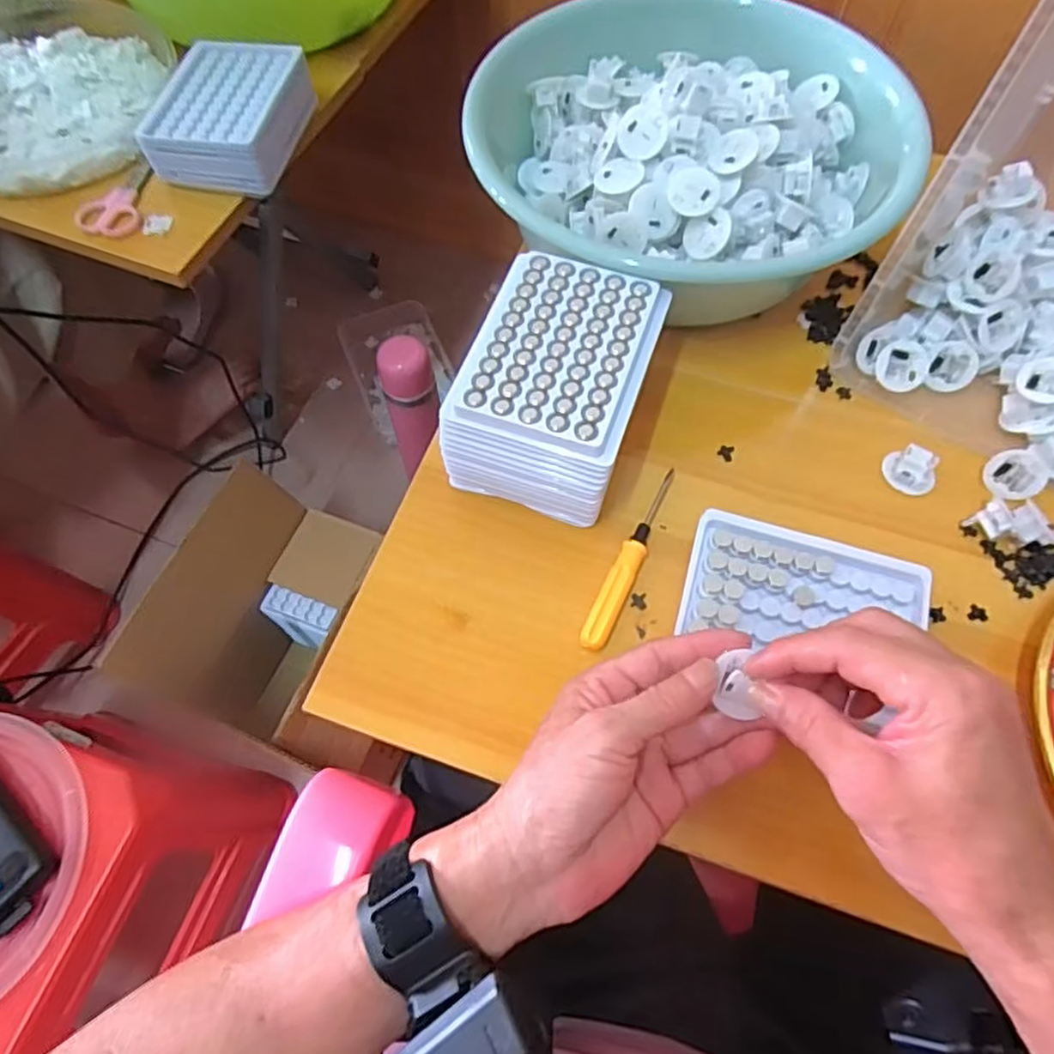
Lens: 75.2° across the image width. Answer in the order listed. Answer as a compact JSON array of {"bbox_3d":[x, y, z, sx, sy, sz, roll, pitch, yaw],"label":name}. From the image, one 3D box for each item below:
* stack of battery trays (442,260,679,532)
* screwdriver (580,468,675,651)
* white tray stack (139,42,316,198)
[{"bbox_3d":[0.018,-0.079,0.421,0.097,0.095,0.127,18,66,9],"label":"stack of battery trays"},{"bbox_3d":[0.064,0.018,0.415,0.016,0.015,0.126,24,67,11],"label":"screwdriver"},{"bbox_3d":[-0.242,-0.333,0.558,0.099,0.044,0.129,13,65,7],"label":"white tray stack"}]

